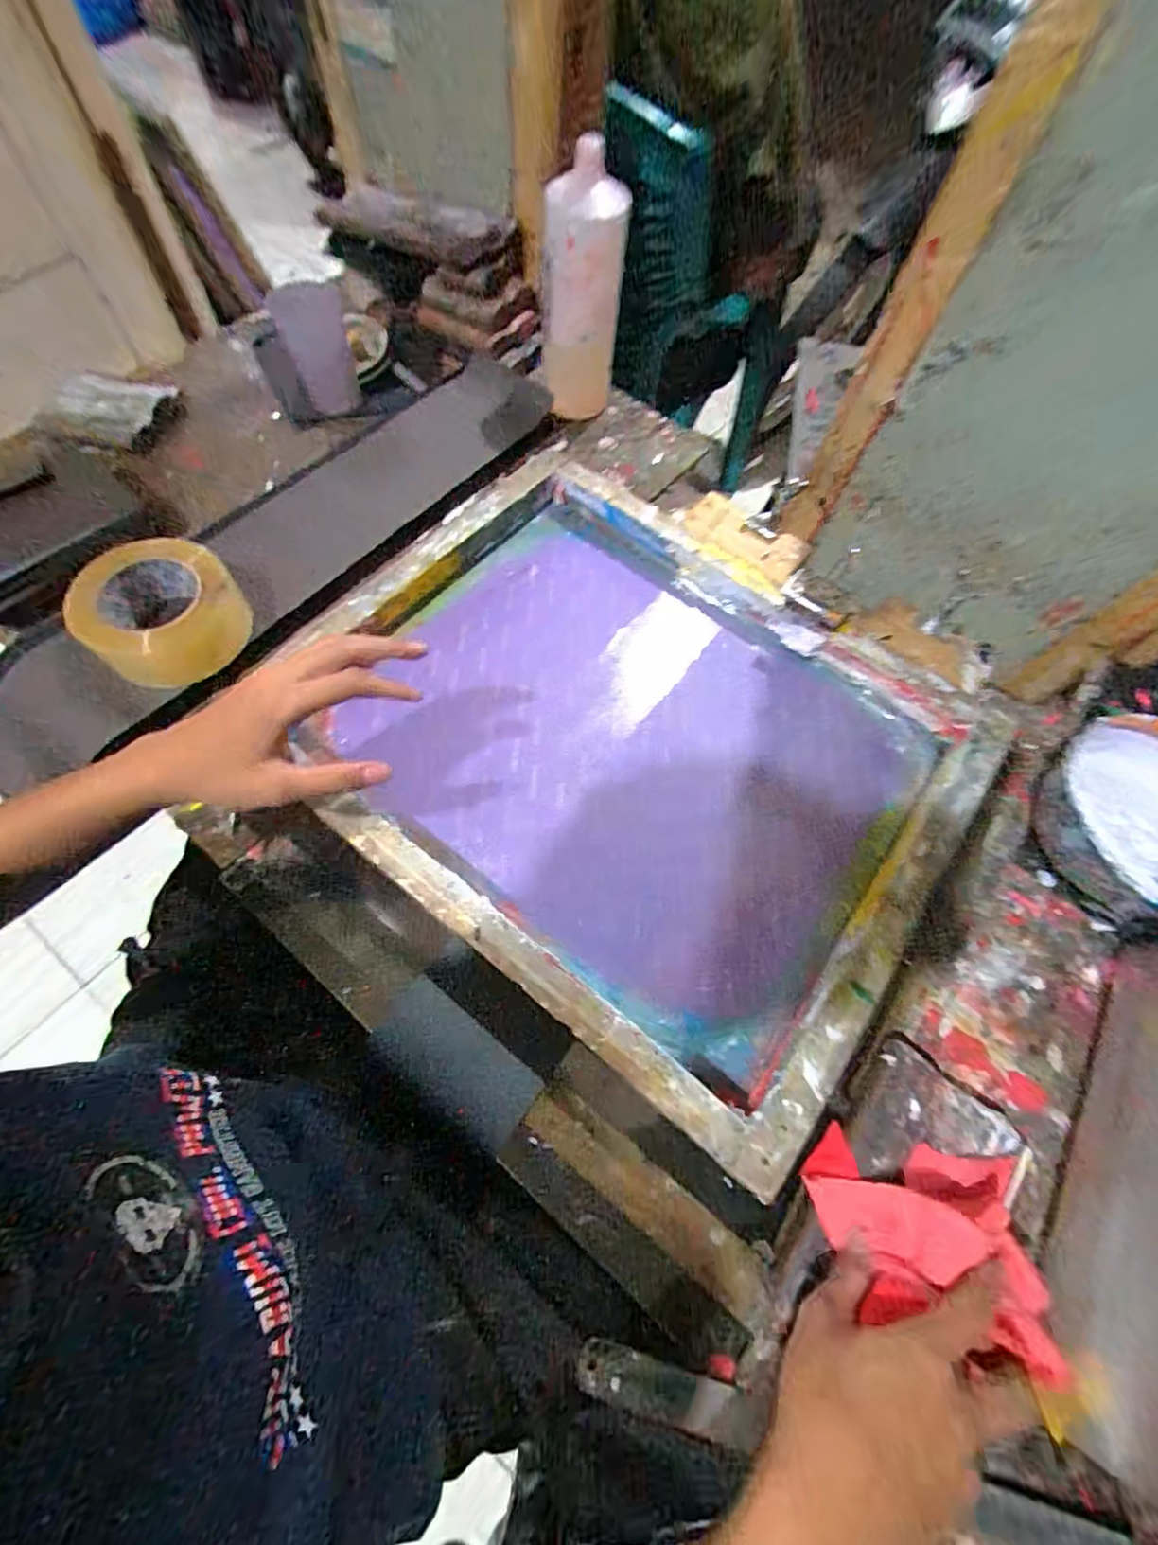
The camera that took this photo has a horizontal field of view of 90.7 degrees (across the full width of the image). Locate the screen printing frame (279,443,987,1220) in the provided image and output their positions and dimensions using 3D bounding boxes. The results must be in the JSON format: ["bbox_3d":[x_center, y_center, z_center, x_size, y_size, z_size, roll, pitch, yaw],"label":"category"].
[{"bbox_3d":[0.042,-0.032,0.511,0.545,0.062,0.434,38,72,12],"label":"screen printing frame"}]

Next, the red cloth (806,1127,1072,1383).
[{"bbox_3d":[0.214,0.283,0.352,0.128,0.054,0.090,15,69,4],"label":"red cloth"}]

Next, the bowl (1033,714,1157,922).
[{"bbox_3d":[0.478,0.046,0.484,0.164,0.083,0.175,2,64,-3],"label":"bowl"}]

